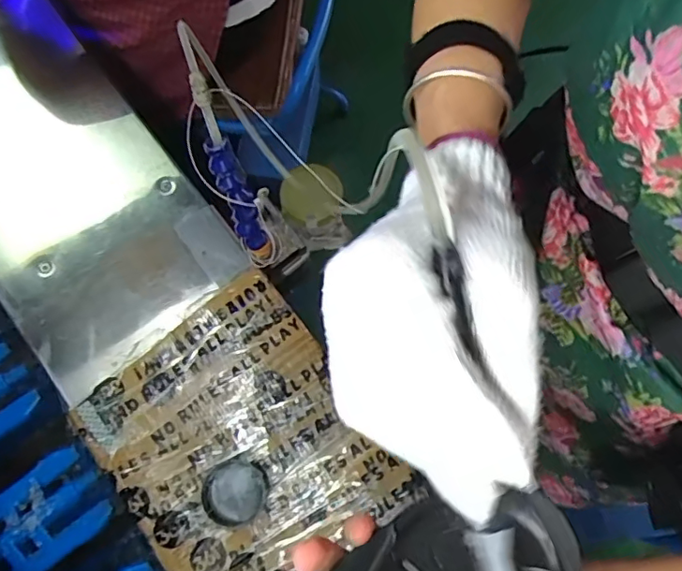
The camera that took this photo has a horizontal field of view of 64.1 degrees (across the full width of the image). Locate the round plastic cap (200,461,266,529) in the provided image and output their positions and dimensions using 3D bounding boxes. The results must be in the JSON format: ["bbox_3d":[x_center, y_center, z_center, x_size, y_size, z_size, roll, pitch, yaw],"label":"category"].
[{"bbox_3d":[-0.104,0.200,0.527,0.059,0.011,0.056,1,75,-2],"label":"round plastic cap"}]

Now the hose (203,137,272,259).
[{"bbox_3d":[-0.099,-0.079,0.539,0.026,0.146,0.024,-25,51,-8],"label":"hose"}]

